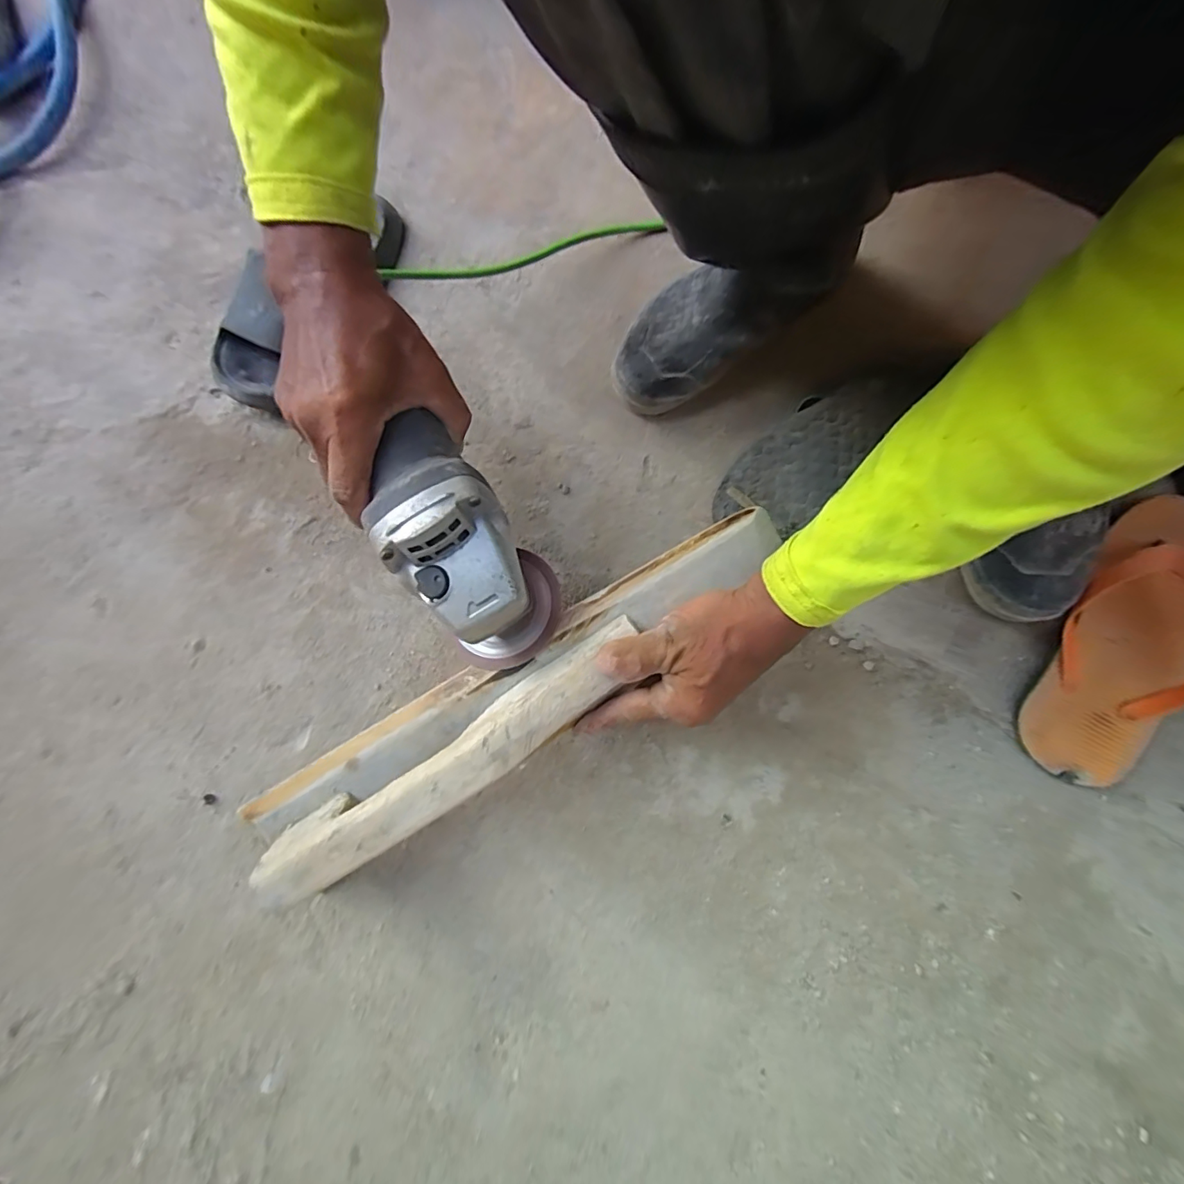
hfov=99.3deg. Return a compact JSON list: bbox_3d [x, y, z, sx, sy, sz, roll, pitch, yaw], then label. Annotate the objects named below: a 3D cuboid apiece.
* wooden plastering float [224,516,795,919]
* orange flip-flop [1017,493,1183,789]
[{"bbox_3d":[-0.045,0.060,0.311,0.370,0.044,0.075,-34,75,-3],"label":"wooden plastering float"},{"bbox_3d":[0.394,0.034,0.368,0.088,0.028,0.218,26,92,8],"label":"orange flip-flop"}]

